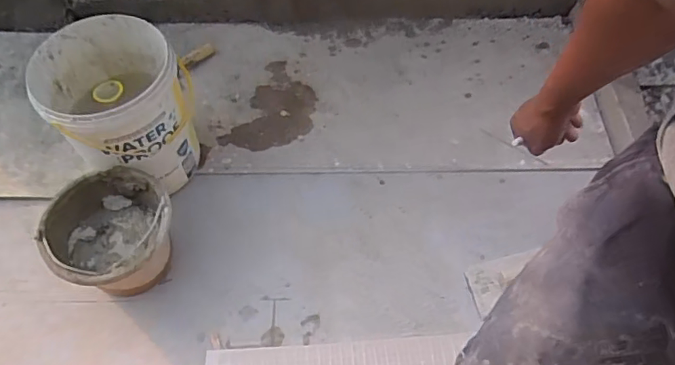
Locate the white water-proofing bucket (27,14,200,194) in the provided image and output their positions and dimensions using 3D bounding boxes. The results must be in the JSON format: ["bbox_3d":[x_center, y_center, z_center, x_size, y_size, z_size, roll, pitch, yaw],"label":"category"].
[{"bbox_3d":[-0.513,-0.174,1.259,0.292,0.305,0.308,0,58,1],"label":"white water-proofing bucket"}]

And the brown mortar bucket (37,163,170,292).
[{"bbox_3d":[-0.488,0.132,1.187,0.252,0.212,0.251,0,58,1],"label":"brown mortar bucket"}]

